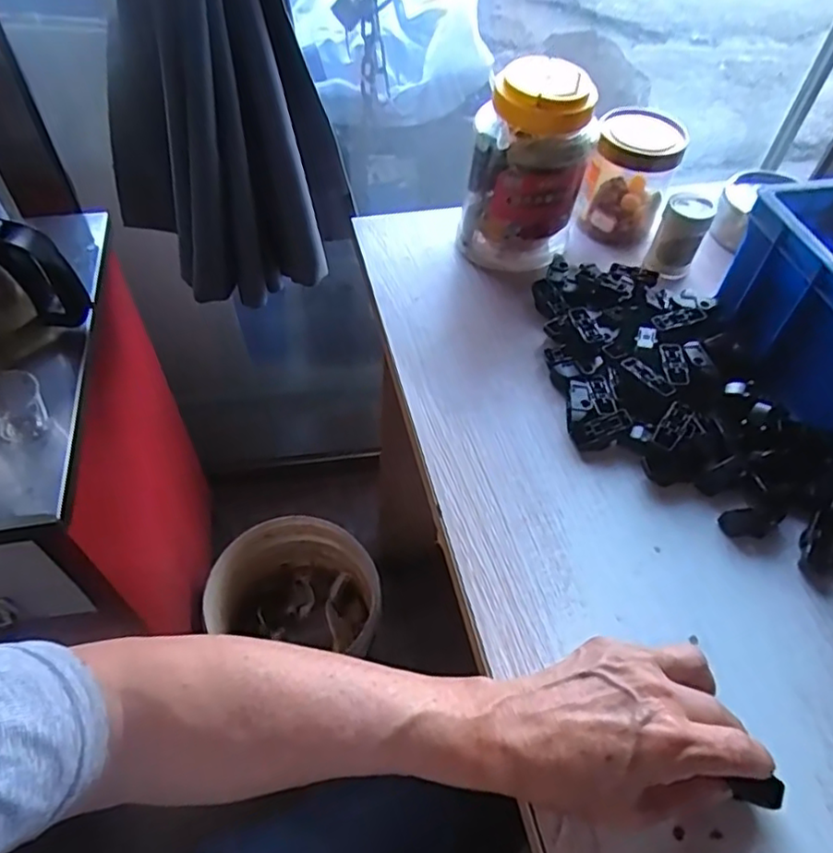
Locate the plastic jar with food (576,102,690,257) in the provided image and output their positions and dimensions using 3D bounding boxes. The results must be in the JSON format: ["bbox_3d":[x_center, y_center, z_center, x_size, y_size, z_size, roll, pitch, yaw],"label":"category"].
[{"bbox_3d":[0.221,-0.255,0.645,0.079,0.111,0.086,2,53,-2],"label":"plastic jar with food"}]

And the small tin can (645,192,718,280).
[{"bbox_3d":[0.257,-0.185,0.609,0.043,0.071,0.043,2,53,-2],"label":"small tin can"}]

